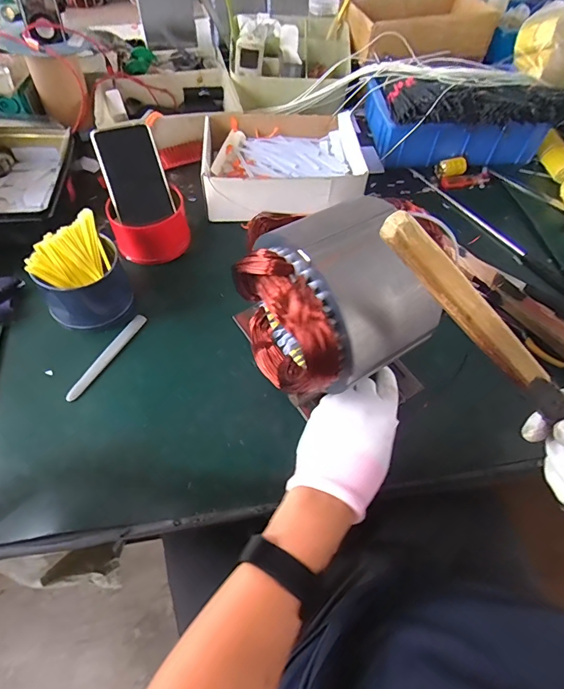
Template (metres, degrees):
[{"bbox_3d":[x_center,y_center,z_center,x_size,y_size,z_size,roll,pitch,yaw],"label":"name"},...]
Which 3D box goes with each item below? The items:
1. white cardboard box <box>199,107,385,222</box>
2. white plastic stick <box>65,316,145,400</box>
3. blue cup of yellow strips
[{"bbox_3d":[0.000,-0.289,0.647,0.236,0.063,0.189,-2,57,-4],"label":"white cardboard box"},{"bbox_3d":[-0.208,0.012,0.484,0.018,0.005,0.129,24,59,12],"label":"white plastic stick"},{"bbox_3d":[-0.242,-0.085,0.493,0.093,0.084,0.092,1,57,-2],"label":"blue cup of yellow strips"}]

